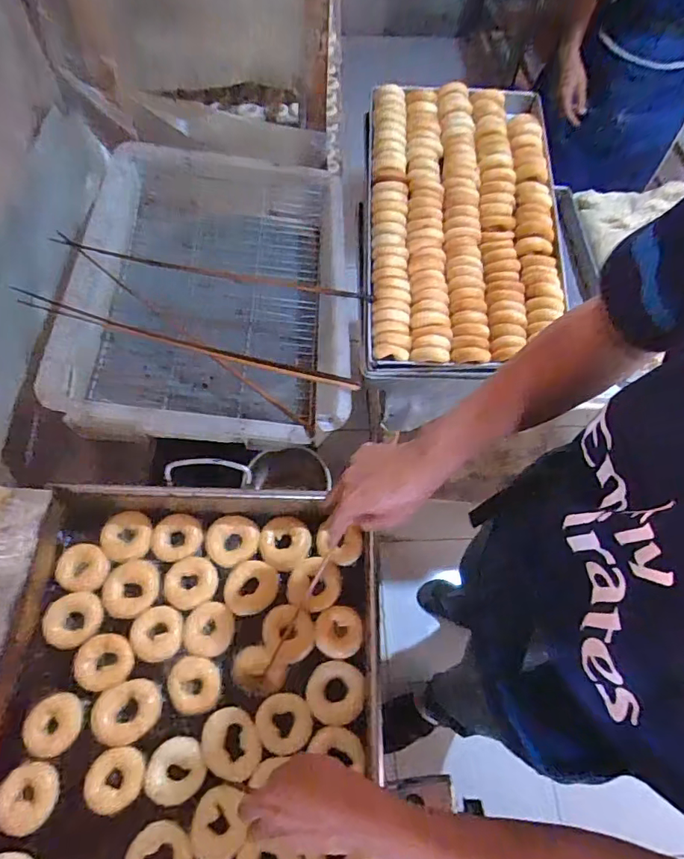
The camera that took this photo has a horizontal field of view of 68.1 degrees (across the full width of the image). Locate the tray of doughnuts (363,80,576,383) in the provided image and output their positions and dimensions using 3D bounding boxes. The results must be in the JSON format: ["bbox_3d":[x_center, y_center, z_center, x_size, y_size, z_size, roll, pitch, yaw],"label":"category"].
[{"bbox_3d":[0.237,-0.429,1.009,0.373,0.098,0.668,3,62,-1],"label":"tray of doughnuts"}]

